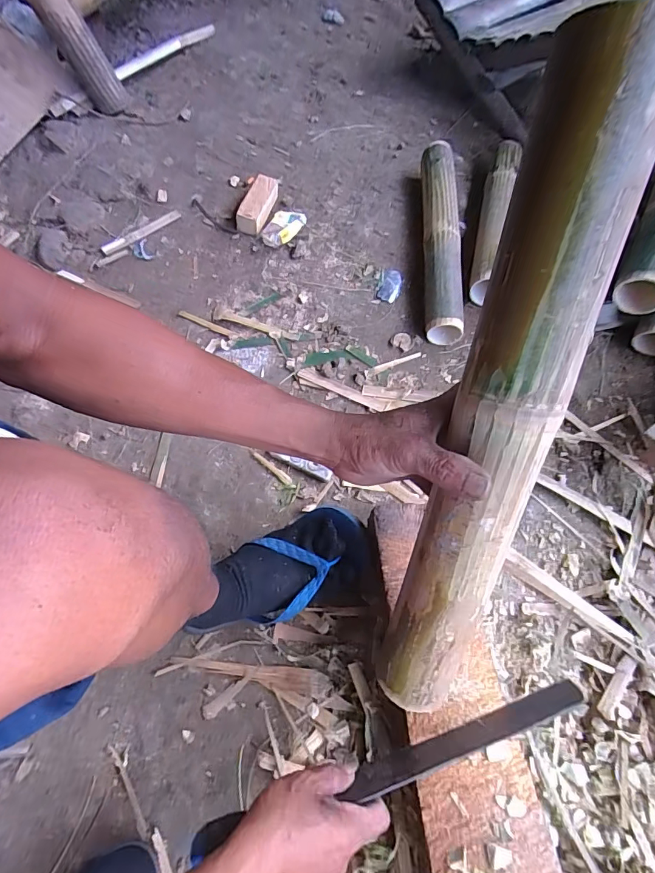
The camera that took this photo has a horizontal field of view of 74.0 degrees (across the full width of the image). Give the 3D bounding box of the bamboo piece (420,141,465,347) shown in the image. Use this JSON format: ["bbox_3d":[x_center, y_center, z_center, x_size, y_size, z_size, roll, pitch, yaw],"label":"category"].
[{"bbox_3d":[0.228,-0.401,0.860,0.078,0.067,0.497,4,63,3],"label":"bamboo piece"}]

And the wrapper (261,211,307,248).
[{"bbox_3d":[-0.091,-0.432,0.901,0.068,0.028,0.106,13,64,8],"label":"wrapper"}]

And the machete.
[{"bbox_3d":[0.061,0.293,0.385,0.364,0.036,0.018,-18,63,-5],"label":"machete"}]

